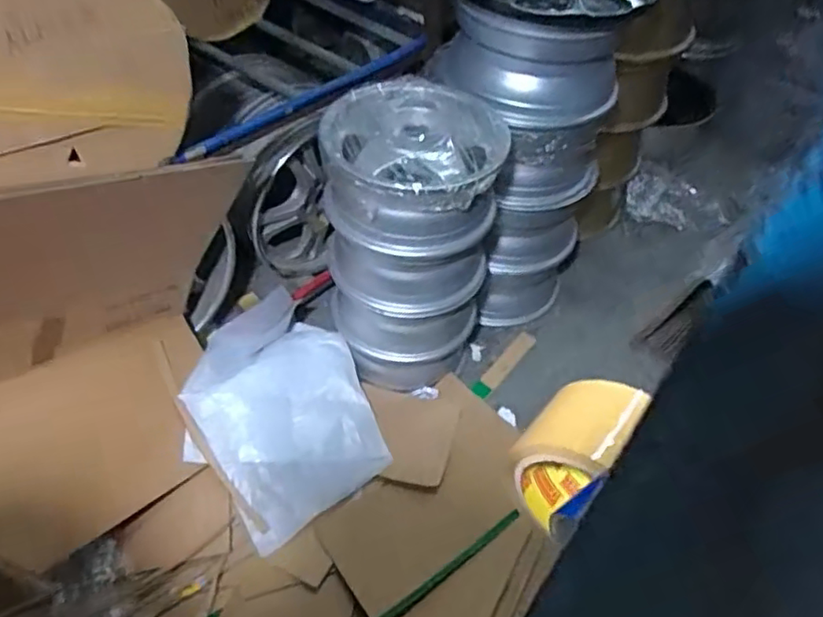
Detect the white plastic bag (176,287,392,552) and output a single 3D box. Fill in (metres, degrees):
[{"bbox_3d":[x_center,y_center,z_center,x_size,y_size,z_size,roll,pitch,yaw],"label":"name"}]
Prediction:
[{"bbox_3d":[-0.317,0.232,1.504,0.428,0.136,0.522,-28,55,-26],"label":"white plastic bag"}]

